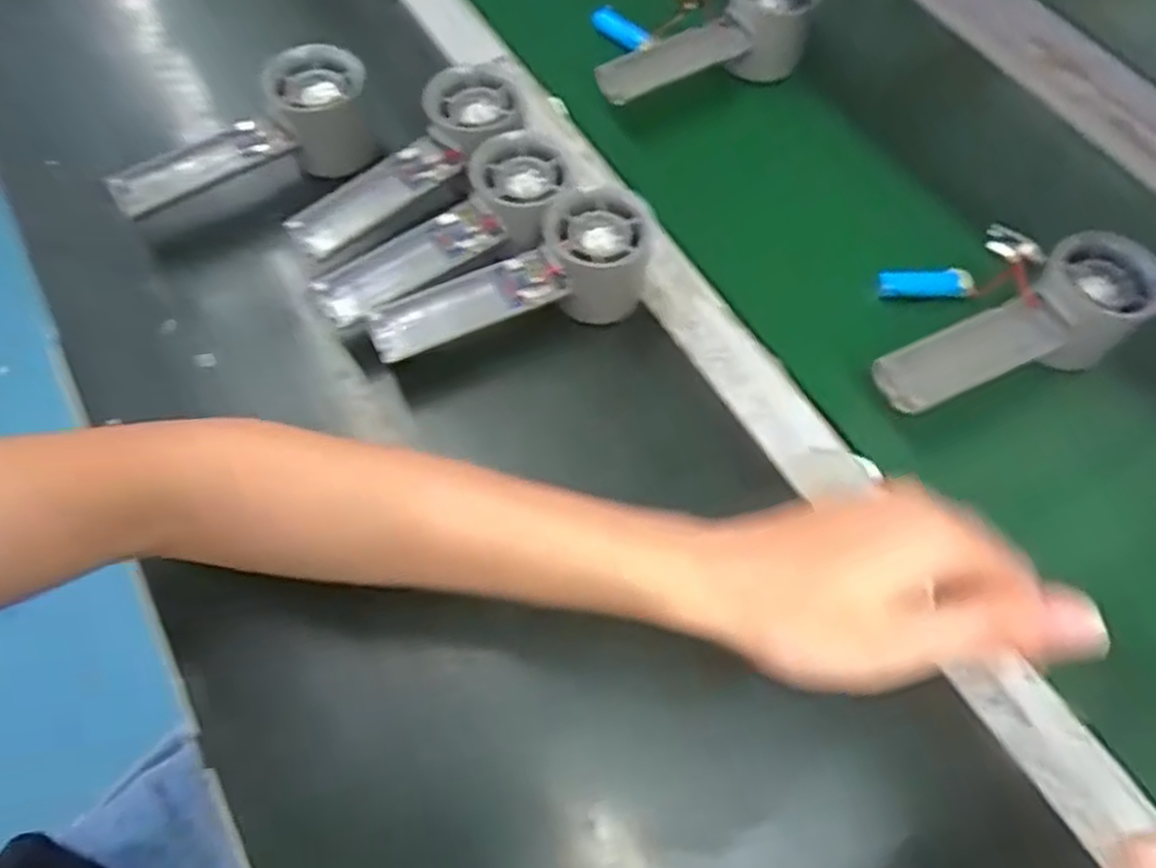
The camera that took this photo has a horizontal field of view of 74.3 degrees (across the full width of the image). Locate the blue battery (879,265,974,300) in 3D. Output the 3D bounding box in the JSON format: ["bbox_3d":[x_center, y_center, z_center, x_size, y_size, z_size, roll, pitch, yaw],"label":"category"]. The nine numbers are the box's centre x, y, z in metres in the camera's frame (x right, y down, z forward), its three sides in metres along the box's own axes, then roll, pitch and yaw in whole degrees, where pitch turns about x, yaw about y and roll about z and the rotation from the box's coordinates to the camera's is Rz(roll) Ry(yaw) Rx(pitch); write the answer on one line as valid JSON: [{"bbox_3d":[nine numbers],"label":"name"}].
[{"bbox_3d":[0.208,-0.091,0.459,0.056,0.014,0.016,3,63,-1],"label":"blue battery"}]

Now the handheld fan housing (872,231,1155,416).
[{"bbox_3d":[0.233,-0.055,0.415,0.153,0.053,0.060,-24,66,-14],"label":"handheld fan housing"}]

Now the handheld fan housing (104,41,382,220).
[{"bbox_3d":[-0.202,-0.181,0.474,0.157,0.057,0.065,-23,65,5],"label":"handheld fan housing"}]

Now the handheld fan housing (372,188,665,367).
[{"bbox_3d":[-0.036,-0.084,0.423,0.160,0.058,0.056,-16,64,-10],"label":"handheld fan housing"}]

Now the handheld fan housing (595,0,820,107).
[{"bbox_3d":[0.083,-0.268,0.526,0.160,0.065,0.056,-21,65,-12],"label":"handheld fan housing"}]

